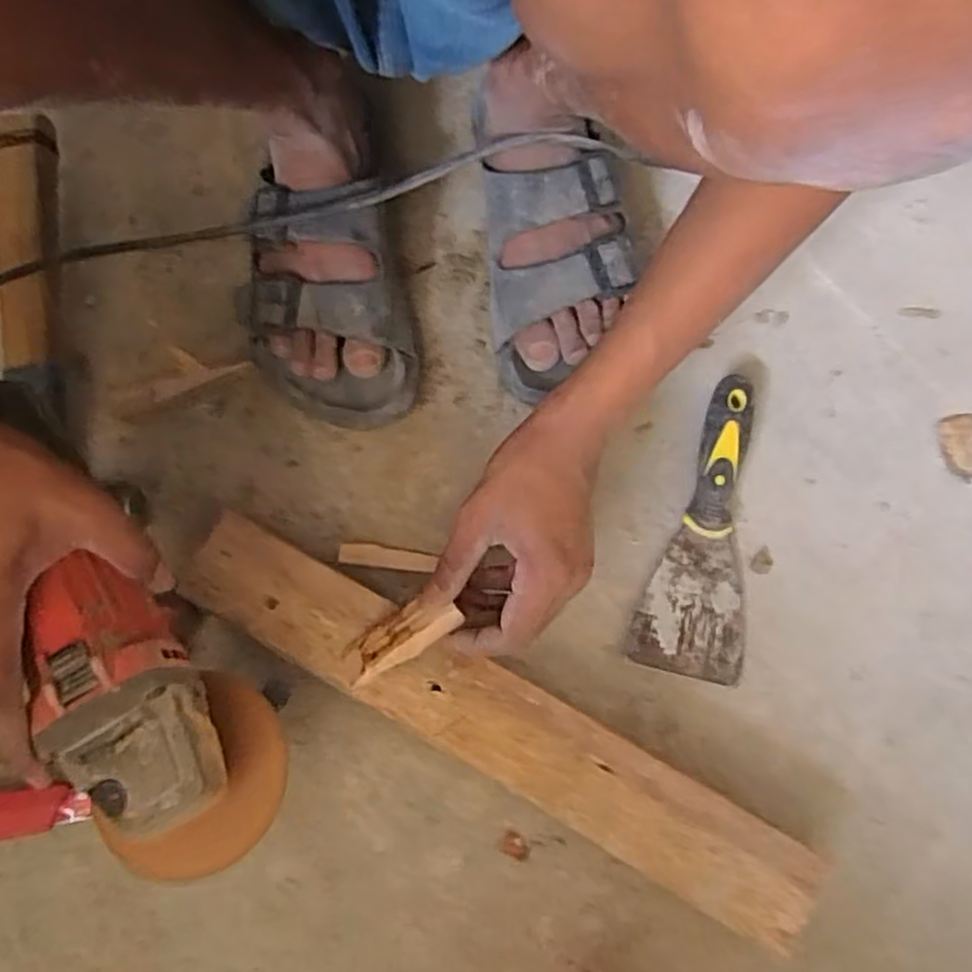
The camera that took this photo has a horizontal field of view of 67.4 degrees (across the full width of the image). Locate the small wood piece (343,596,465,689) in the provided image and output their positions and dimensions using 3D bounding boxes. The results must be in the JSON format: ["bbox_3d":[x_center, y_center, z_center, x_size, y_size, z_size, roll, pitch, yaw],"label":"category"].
[{"bbox_3d":[-0.048,0.088,0.416,0.072,0.017,0.023,-32,78,1],"label":"small wood piece"}]

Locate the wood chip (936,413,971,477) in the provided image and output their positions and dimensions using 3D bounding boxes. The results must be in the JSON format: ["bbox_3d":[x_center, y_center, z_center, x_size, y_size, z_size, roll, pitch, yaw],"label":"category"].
[{"bbox_3d":[0.323,-0.027,0.492,0.030,0.006,0.042,-14,77,-2],"label":"wood chip"}]

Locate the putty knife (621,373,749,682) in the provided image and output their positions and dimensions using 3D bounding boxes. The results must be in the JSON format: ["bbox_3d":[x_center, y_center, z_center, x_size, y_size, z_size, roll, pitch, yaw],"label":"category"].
[{"bbox_3d":[0.143,0.024,0.472,0.067,0.024,0.194,11,78,4],"label":"putty knife"}]

